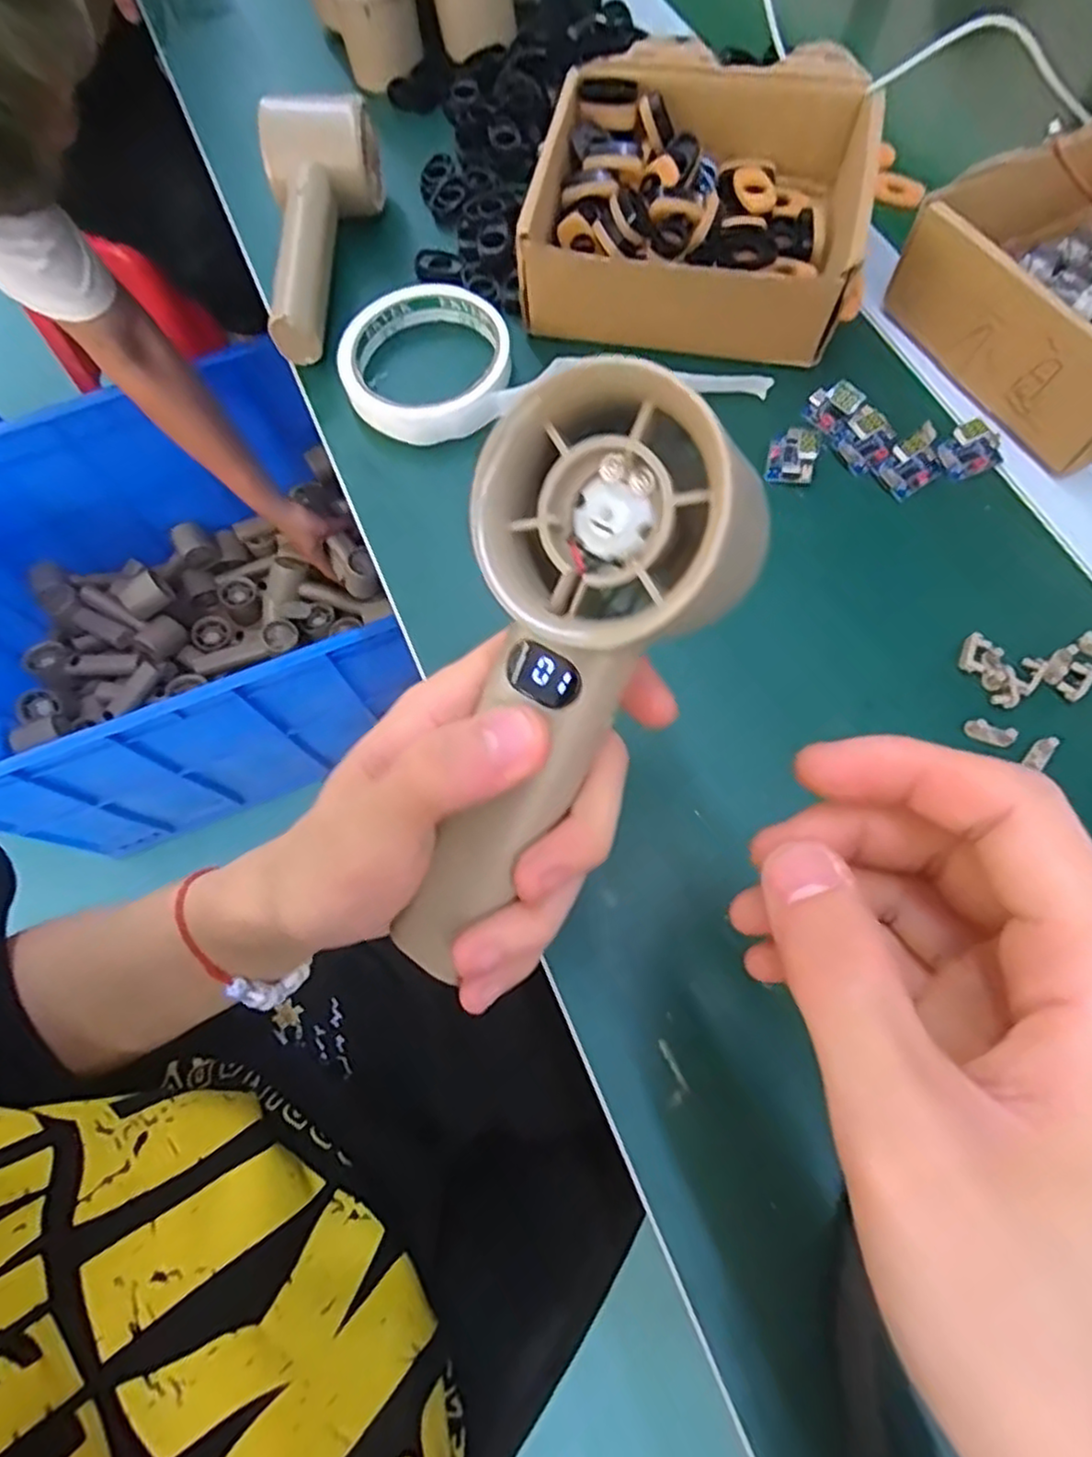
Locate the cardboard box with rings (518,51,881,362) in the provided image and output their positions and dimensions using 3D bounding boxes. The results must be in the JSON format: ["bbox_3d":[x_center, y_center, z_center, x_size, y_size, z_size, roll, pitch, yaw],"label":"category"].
[{"bbox_3d":[0.082,-0.281,0.371,0.170,0.052,0.149,11,71,7],"label":"cardboard box with rings"}]

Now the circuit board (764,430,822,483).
[{"bbox_3d":[0.124,-0.137,0.346,0.022,0.011,0.029,13,72,7],"label":"circuit board"}]

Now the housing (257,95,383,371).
[{"bbox_3d":[-0.128,-0.281,0.389,0.060,0.056,0.137,-3,70,2],"label":"housing"}]

